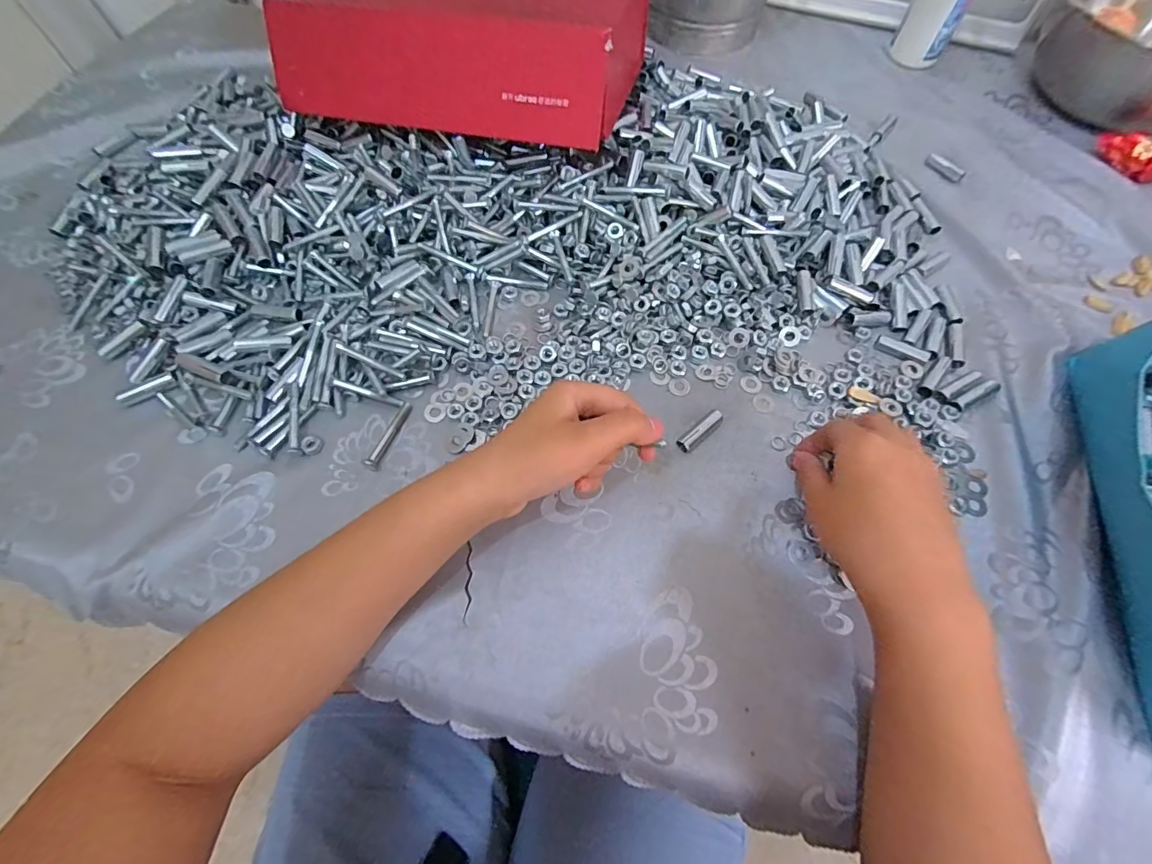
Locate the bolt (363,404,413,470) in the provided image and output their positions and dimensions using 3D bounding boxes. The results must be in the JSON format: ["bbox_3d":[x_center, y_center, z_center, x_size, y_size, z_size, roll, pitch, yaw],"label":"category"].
[{"bbox_3d":[-0.136,0.001,0.358,0.011,0.006,0.055,18,65,8],"label":"bolt"}]

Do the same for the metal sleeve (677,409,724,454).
[{"bbox_3d":[0.090,-0.001,0.360,0.040,0.012,0.011,-37,70,-18],"label":"metal sleeve"}]

